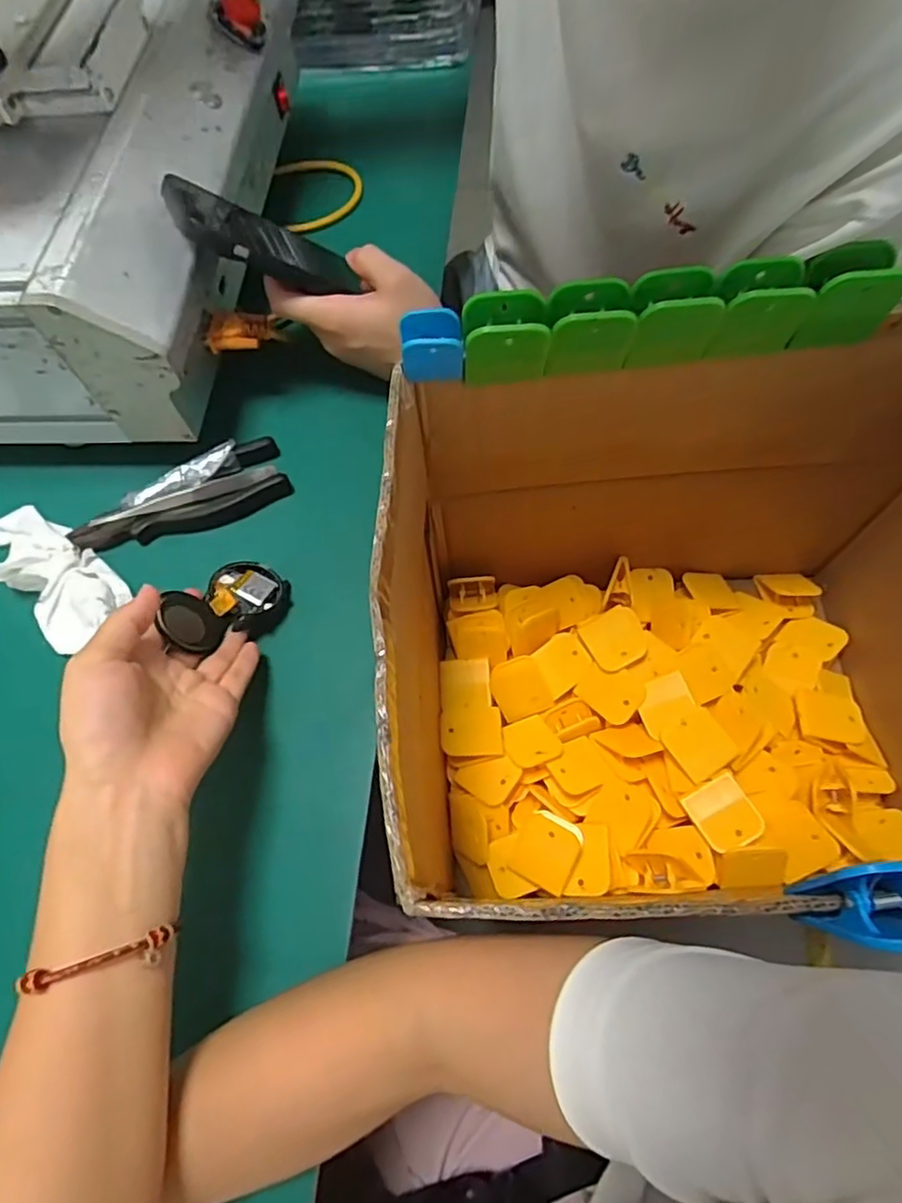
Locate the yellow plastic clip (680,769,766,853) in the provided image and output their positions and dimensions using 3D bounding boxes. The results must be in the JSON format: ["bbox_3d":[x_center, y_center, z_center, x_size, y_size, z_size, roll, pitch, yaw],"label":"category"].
[{"bbox_3d":[0.222,0.172,0.517,0.047,0.008,0.053,-33,61,5],"label":"yellow plastic clip"}]

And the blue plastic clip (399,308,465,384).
[{"bbox_3d":[-0.009,-0.145,0.369,0.033,0.043,0.019,4,65,6],"label":"blue plastic clip"}]

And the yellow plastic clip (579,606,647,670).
[{"bbox_3d":[0.152,0.035,0.591,0.051,0.017,0.056,-26,65,-8],"label":"yellow plastic clip"}]

